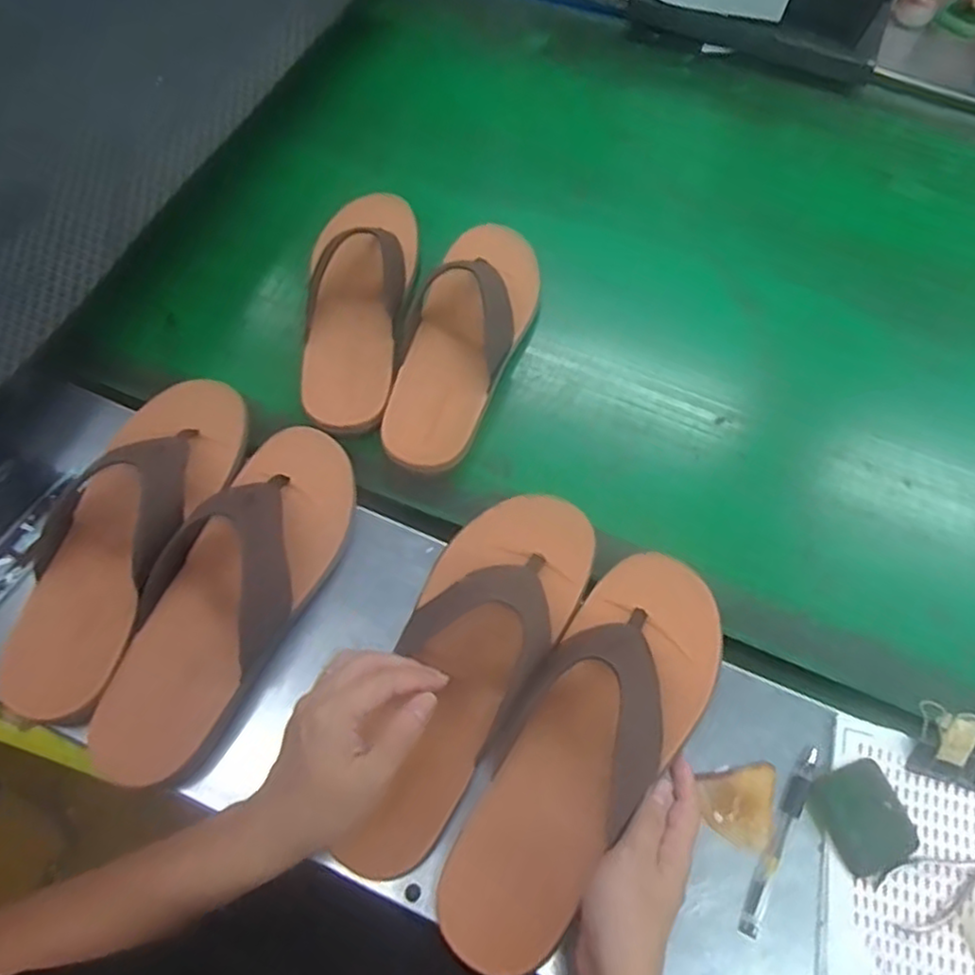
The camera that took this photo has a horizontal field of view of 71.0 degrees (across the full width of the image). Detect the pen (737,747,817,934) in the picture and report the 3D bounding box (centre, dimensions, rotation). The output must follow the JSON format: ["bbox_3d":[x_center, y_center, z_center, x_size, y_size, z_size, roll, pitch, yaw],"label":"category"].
[{"bbox_3d":[0.207,0.246,0.480,0.015,0.008,0.133,29,69,11],"label":"pen"}]

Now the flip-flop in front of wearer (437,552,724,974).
[{"bbox_3d":[0.070,0.171,0.461,0.104,0.051,0.285,32,67,12],"label":"flip-flop in front of wearer"}]

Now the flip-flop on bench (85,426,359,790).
[{"bbox_3d":[-0.189,0.075,0.509,0.103,0.073,0.280,23,66,8],"label":"flip-flop on bench"}]

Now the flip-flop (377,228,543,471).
[{"bbox_3d":[-0.018,-0.151,0.637,0.103,0.056,0.288,15,67,5],"label":"flip-flop"}]

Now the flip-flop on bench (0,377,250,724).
[{"bbox_3d":[-0.277,0.029,0.516,0.114,0.067,0.276,18,66,6],"label":"flip-flop on bench"}]

